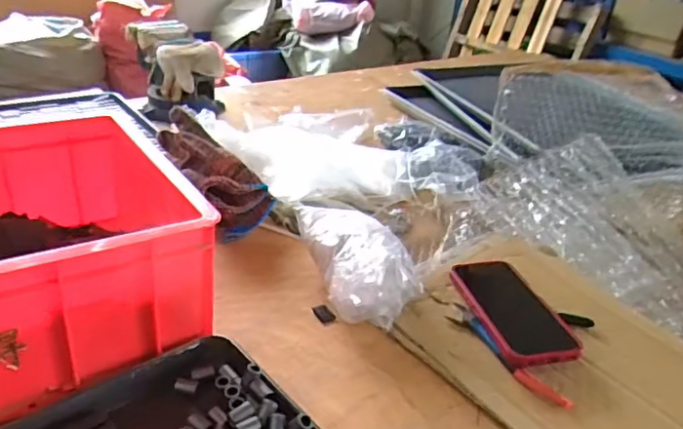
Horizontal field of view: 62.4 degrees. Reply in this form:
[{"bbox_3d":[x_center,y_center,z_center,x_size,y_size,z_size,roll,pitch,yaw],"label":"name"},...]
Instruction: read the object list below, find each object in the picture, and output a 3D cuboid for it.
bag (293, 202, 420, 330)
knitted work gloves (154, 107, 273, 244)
[{"bbox_3d":[0.015,0.049,0.644,0.091,0.084,0.169,-5,31,-20],"label":"bag"},{"bbox_3d":[-0.175,-0.062,0.750,0.089,0.071,0.209,-22,65,-42],"label":"knitted work gloves"}]

